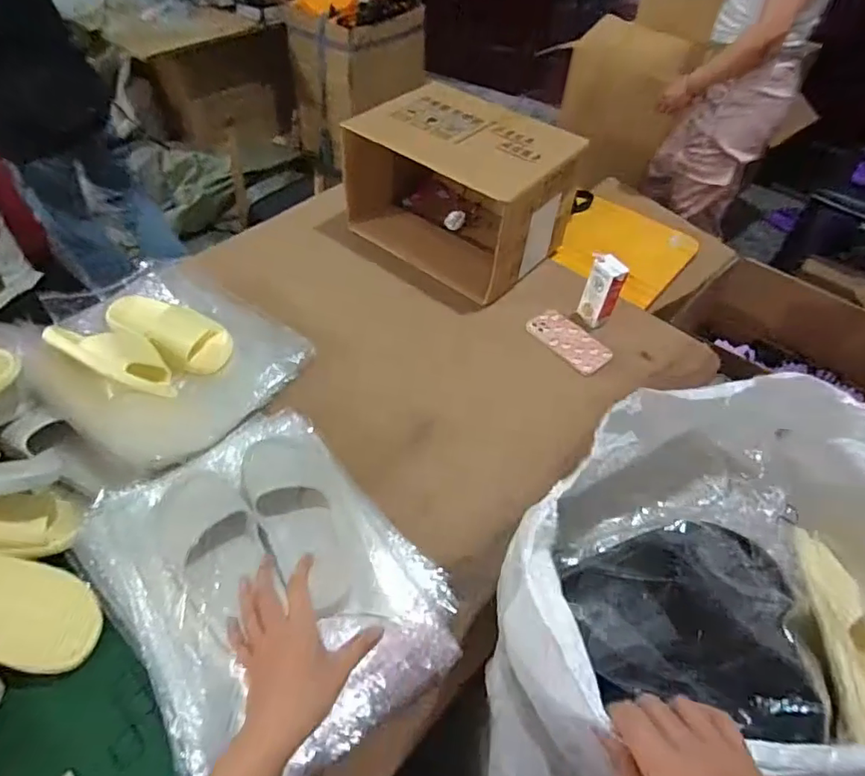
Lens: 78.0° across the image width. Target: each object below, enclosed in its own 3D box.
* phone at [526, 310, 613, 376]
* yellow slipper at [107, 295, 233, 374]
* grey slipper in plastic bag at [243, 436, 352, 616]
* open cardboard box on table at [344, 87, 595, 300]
[{"bbox_3d":[0.252,-0.088,0.998,0.159,0.018,0.083,39,70,23],"label":"phone"},{"bbox_3d":[-0.448,-0.093,0.903,0.205,0.055,0.102,27,51,-9],"label":"yellow slipper"},{"bbox_3d":[-0.177,0.152,0.707,0.109,0.067,0.267,-23,55,-20],"label":"grey slipper in plastic bag"},{"bbox_3d":[0.053,-0.398,1.116,0.408,0.281,0.266,32,56,22],"label":"open cardboard box on table"}]

